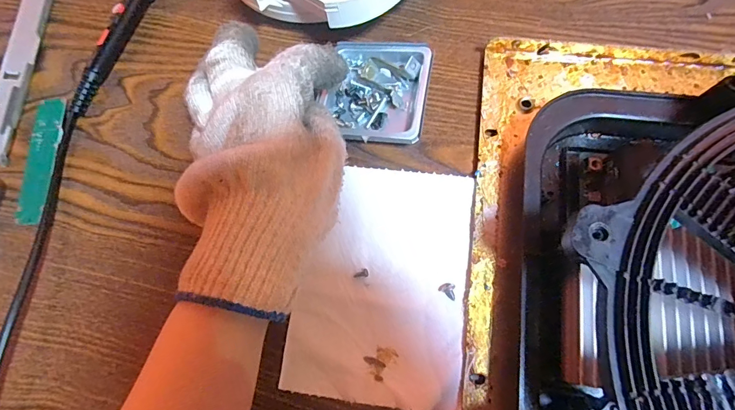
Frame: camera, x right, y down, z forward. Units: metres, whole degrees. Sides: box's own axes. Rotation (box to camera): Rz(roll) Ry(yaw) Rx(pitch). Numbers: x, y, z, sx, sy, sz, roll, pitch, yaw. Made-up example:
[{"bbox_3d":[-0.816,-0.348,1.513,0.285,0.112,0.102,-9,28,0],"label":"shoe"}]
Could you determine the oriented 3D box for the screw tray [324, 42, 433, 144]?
[{"bbox_3d":[0.007,-0.074,0.266,0.062,0.017,0.073,7,73,4],"label":"screw tray"}]

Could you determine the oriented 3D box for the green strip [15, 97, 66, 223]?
[{"bbox_3d":[-0.214,-0.030,0.268,0.018,0.004,0.084,2,75,-7],"label":"green strip"}]

